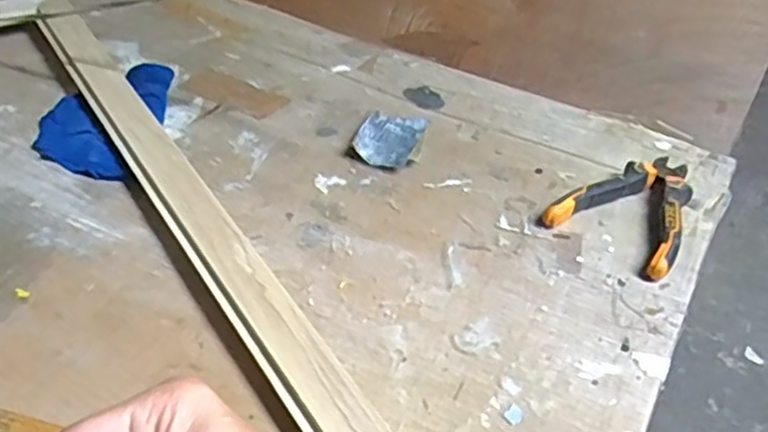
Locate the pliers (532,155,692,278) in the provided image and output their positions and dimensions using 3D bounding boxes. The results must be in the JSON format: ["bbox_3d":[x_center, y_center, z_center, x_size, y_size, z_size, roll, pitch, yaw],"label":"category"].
[{"bbox_3d":[0.209,-0.011,0.597,0.100,0.023,0.139,29,45,27],"label":"pliers"}]

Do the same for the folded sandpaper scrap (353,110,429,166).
[{"bbox_3d":[0.005,-0.070,0.657,0.054,0.014,0.075,15,40,13],"label":"folded sandpaper scrap"}]

